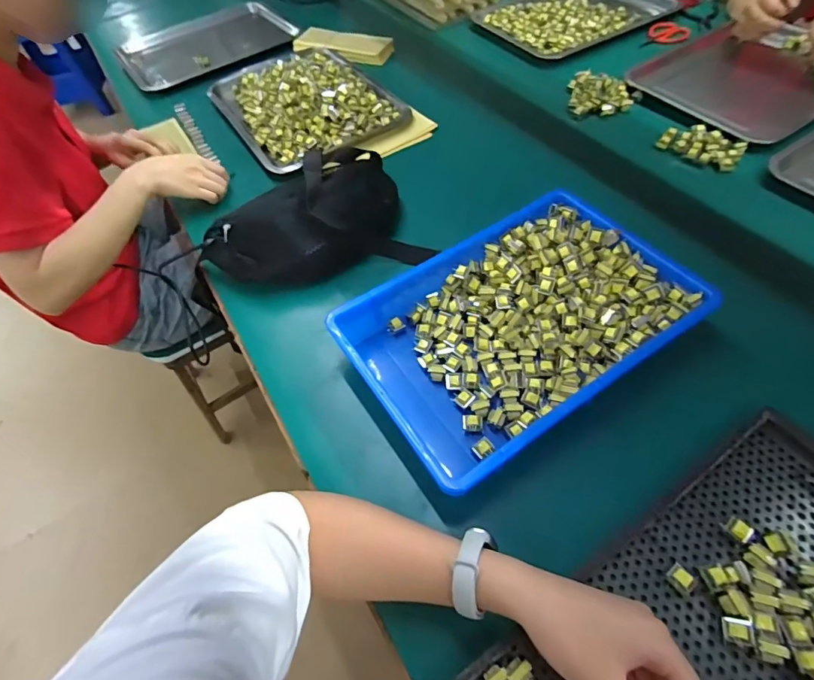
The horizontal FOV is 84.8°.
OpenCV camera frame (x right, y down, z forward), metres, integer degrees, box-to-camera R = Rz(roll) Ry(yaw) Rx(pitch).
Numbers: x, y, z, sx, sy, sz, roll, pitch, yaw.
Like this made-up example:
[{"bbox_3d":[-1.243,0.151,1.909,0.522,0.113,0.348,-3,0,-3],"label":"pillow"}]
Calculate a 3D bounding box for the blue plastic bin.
[{"bbox_3d":[0.126,-0.017,0.515,0.365,0.072,0.246,-31,59,-15],"label":"blue plastic bin"}]

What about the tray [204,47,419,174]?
[{"bbox_3d":[-0.194,-0.476,0.846,0.279,0.047,0.367,-30,58,-14],"label":"tray"}]

